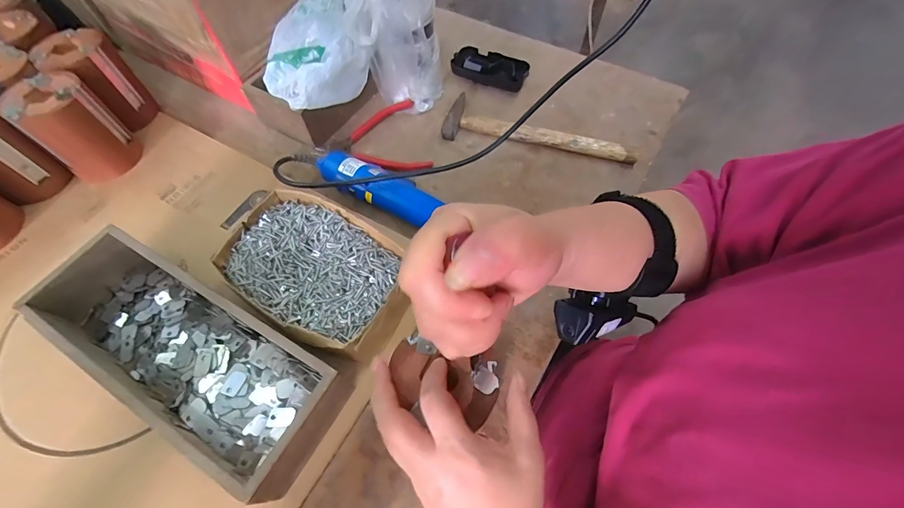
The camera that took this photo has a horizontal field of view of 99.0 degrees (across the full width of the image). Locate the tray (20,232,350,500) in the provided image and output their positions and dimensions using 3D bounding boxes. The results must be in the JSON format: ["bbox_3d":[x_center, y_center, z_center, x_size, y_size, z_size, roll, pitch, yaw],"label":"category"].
[{"bbox_3d":[-0.229,0.084,0.341,0.290,0.073,0.099,28,65,14],"label":"tray"}]

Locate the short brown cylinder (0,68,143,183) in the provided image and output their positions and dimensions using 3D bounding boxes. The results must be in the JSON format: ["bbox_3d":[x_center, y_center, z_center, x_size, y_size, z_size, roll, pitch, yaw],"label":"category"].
[{"bbox_3d":[-0.441,-0.149,0.454,0.088,0.098,0.078,40,68,19],"label":"short brown cylinder"}]

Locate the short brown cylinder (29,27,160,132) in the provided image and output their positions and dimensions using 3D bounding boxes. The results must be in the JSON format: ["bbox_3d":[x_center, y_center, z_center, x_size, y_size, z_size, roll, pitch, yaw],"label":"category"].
[{"bbox_3d":[-0.450,-0.218,0.493,0.081,0.098,0.075,12,62,6],"label":"short brown cylinder"}]

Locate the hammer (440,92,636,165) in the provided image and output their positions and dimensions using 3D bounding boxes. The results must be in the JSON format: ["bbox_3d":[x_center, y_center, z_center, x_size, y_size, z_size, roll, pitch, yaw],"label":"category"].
[{"bbox_3d":[0.110,-0.157,0.504,0.243,0.022,0.058,14,62,7],"label":"hammer"}]

